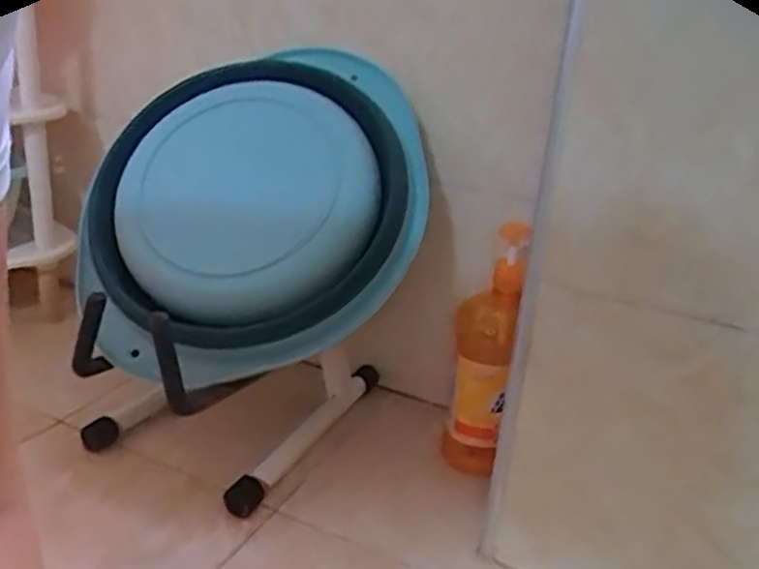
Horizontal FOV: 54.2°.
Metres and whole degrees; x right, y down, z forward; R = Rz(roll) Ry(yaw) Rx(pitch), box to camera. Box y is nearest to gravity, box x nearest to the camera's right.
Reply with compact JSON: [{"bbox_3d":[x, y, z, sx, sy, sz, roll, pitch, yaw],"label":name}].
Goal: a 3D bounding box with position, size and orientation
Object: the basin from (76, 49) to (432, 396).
[{"bbox_3d":[-0.134,-0.085,0.773,0.404,0.060,0.355,-43,70,-11],"label":"basin"}]

